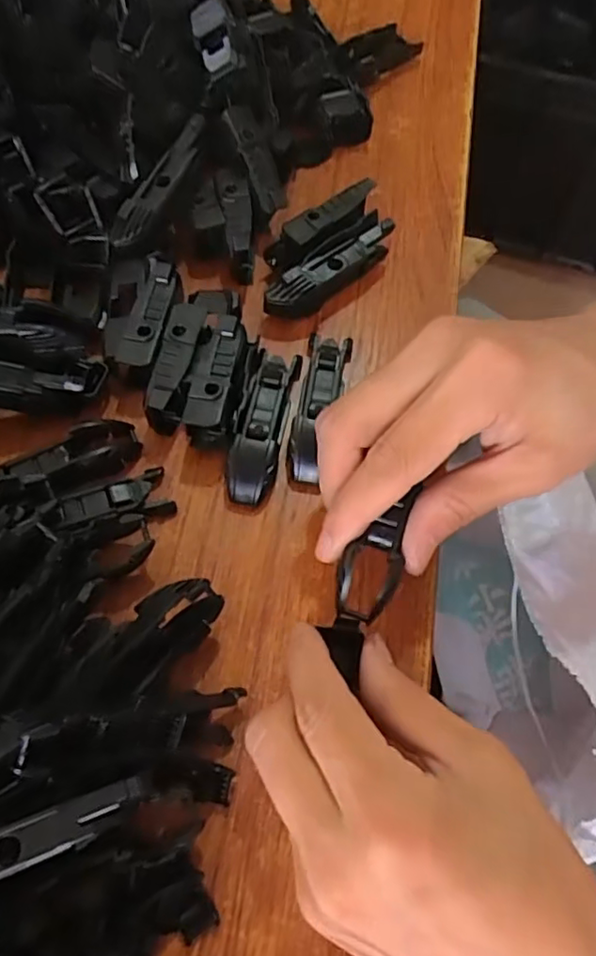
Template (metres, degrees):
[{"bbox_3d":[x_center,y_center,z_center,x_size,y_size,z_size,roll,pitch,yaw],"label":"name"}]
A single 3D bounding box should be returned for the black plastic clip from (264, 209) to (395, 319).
[{"bbox_3d":[0.016,-0.095,0.291,0.070,0.021,0.020,-41,73,-18],"label":"black plastic clip"}]

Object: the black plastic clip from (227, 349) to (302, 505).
[{"bbox_3d":[-0.015,-0.024,0.263,0.019,0.015,0.070,11,66,3],"label":"black plastic clip"}]

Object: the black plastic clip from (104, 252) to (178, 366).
[{"bbox_3d":[-0.068,-0.072,0.267,0.027,0.008,0.055,6,65,1],"label":"black plastic clip"}]

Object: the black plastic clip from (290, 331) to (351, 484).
[{"bbox_3d":[0.009,-0.033,0.269,0.018,0.018,0.067,9,66,2],"label":"black plastic clip"}]

